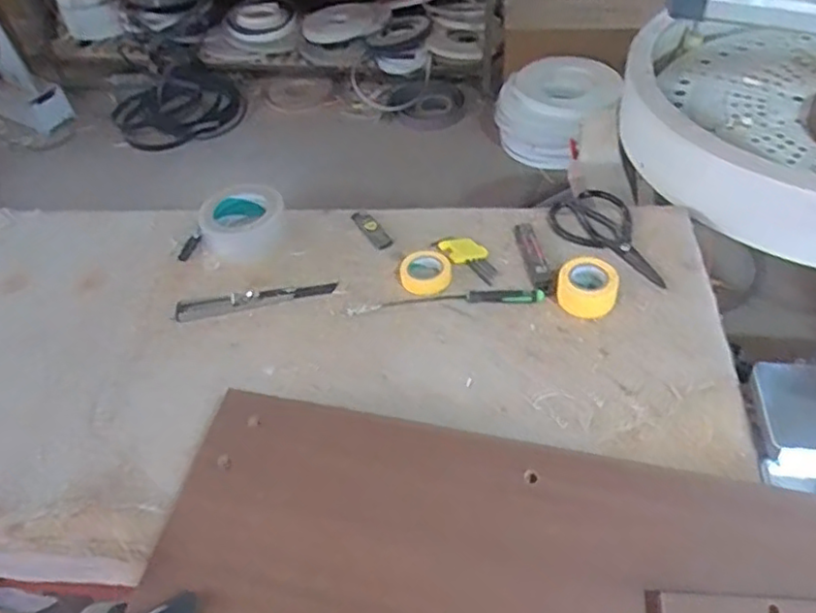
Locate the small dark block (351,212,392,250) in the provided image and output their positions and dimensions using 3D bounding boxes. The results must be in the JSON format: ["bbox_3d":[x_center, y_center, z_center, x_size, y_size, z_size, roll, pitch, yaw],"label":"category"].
[{"bbox_3d":[-0.048,-0.103,0.904,0.027,0.011,0.079,-28,51,-17],"label":"small dark block"}]

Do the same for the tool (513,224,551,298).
[{"bbox_3d":[0.158,-0.062,0.838,0.025,0.007,0.123,-10,48,-2],"label":"tool"}]

